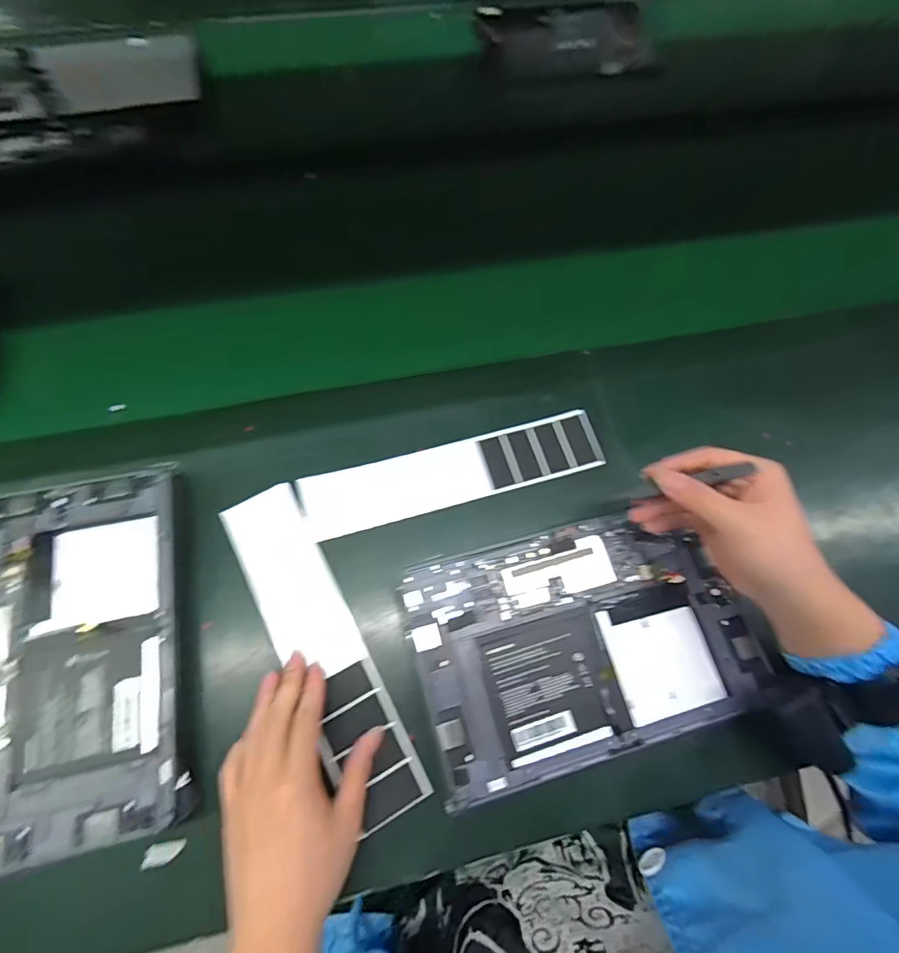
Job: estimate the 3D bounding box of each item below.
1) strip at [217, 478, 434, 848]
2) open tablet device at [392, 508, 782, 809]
[{"bbox_3d":[-0.101,0.130,0.375,0.064,0.009,0.262,-29,75,-13],"label":"strip"},{"bbox_3d":[0.101,0.122,0.367,0.250,0.010,0.164,-14,72,-7],"label":"open tablet device"}]

